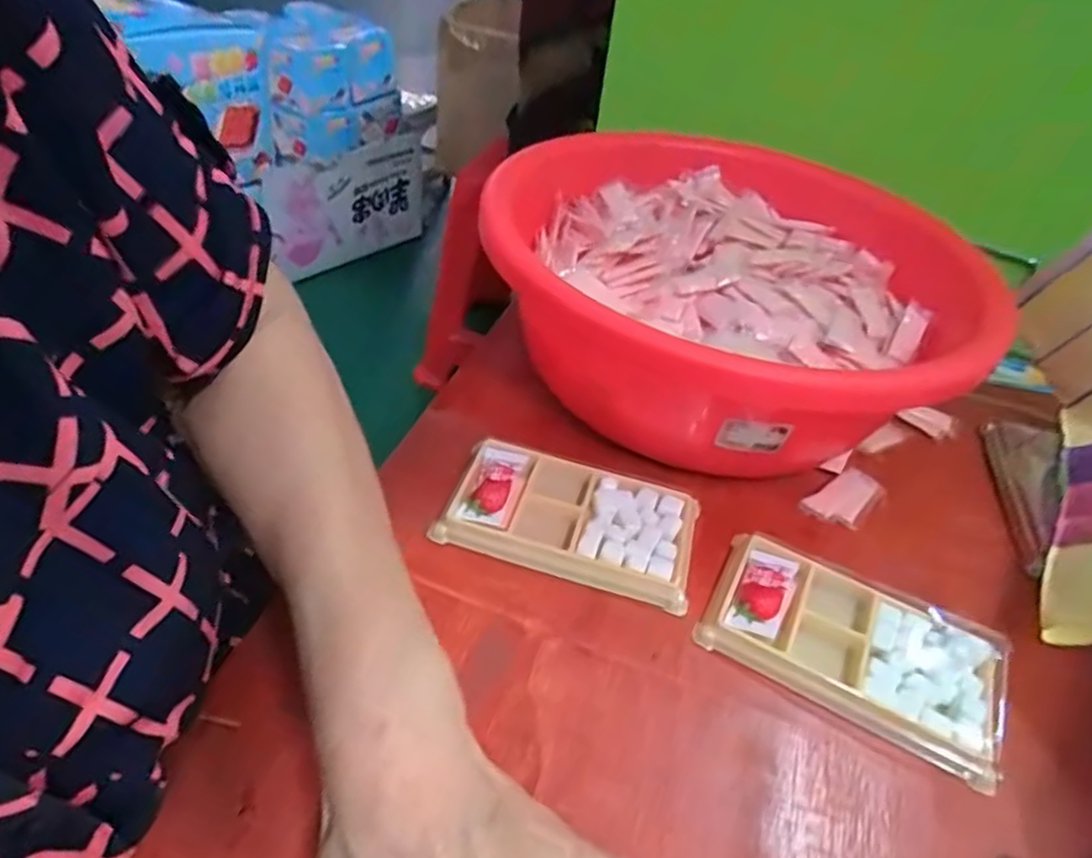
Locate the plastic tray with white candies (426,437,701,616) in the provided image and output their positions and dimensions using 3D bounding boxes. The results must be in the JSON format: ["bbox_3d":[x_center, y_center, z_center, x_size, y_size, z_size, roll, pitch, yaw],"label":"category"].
[{"bbox_3d":[0.014,0.049,0.375,0.136,0.013,0.075,14,42,8],"label":"plastic tray with white candies"}]

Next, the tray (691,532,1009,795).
[{"bbox_3d":[0.150,0.104,0.329,0.135,0.016,0.077,25,45,19],"label":"tray"}]

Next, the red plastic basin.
[{"bbox_3d":[0.112,-0.081,0.448,0.294,0.119,0.282,4,42,-3],"label":"red plastic basin"}]

